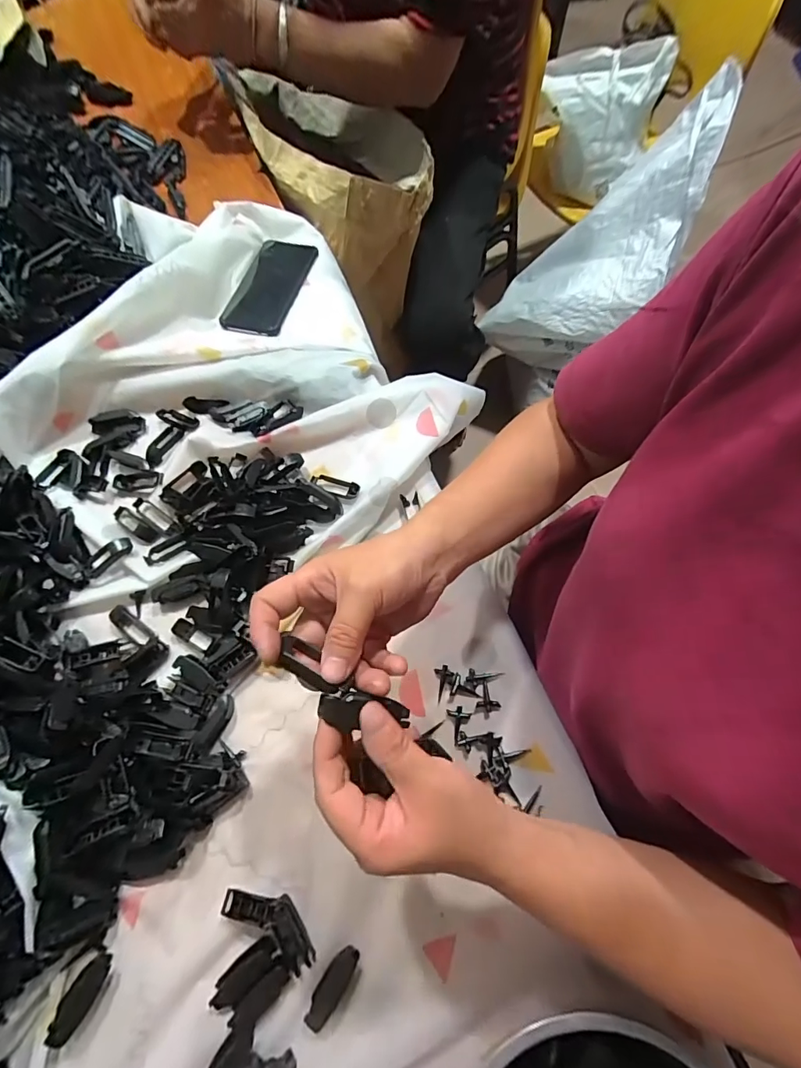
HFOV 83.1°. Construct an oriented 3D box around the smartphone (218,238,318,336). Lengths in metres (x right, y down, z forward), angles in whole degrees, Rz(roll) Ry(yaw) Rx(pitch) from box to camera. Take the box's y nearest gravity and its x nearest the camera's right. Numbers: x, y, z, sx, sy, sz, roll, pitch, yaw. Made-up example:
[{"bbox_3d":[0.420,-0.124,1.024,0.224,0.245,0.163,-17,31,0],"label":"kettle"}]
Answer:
[{"bbox_3d":[-0.166,-0.316,0.575,0.078,0.009,0.161,13,70,7],"label":"smartphone"}]

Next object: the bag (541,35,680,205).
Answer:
[{"bbox_3d":[0.400,-0.855,0.941,0.223,0.222,0.178,18,70,6],"label":"bag"}]

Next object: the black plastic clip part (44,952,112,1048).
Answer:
[{"bbox_3d":[-0.237,0.343,0.334,0.022,0.006,0.049,19,41,7],"label":"black plastic clip part"}]

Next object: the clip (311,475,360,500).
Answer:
[{"bbox_3d":[-0.069,-0.051,0.469,0.057,0.013,0.017,23,71,8],"label":"clip"}]

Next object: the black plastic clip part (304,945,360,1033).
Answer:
[{"bbox_3d":[-0.051,0.330,0.328,0.017,0.015,0.052,32,73,13],"label":"black plastic clip part"}]

